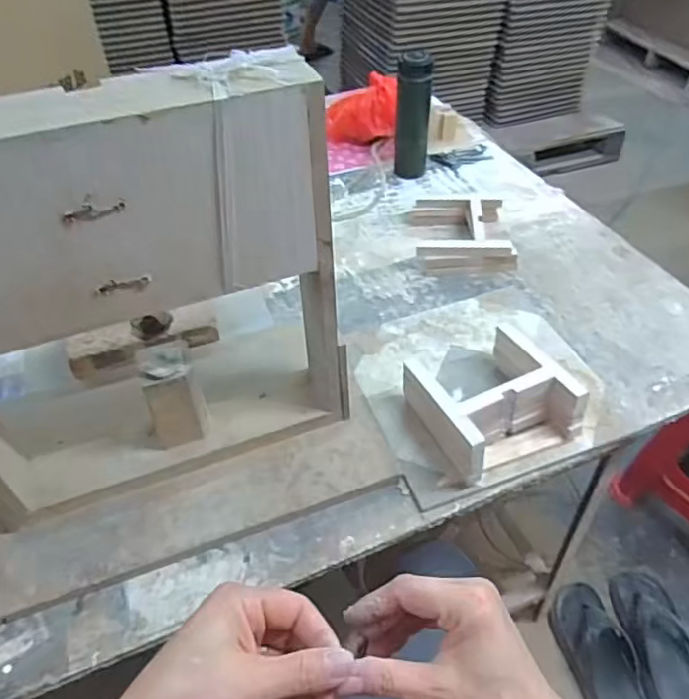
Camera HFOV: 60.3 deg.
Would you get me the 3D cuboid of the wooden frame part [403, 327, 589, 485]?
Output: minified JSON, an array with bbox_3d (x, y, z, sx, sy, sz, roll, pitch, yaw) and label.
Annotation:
[{"bbox_3d":[0.179,0.061,0.732,0.166,0.080,0.159,-20,48,-18],"label":"wooden frame part"}]

